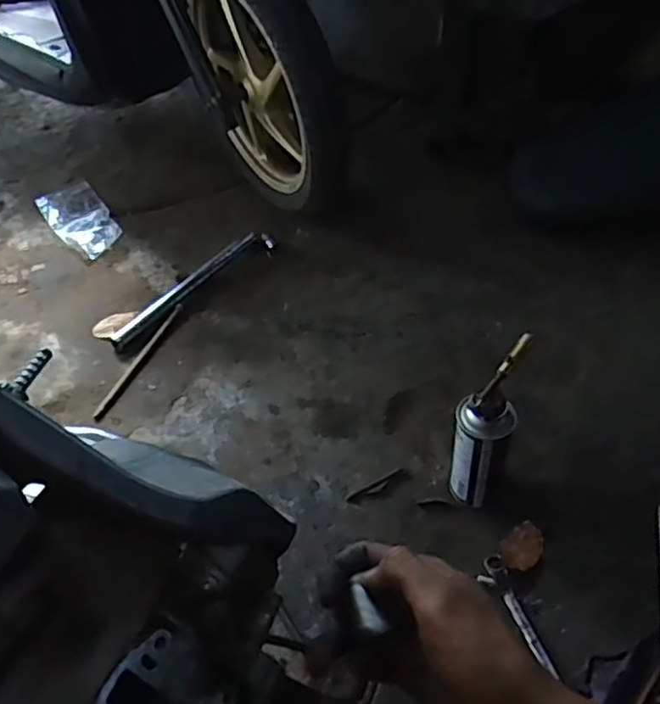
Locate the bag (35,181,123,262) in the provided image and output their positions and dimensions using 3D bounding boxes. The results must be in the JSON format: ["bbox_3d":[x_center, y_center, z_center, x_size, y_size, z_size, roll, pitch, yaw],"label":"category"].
[{"bbox_3d":[-0.499,-0.274,1.294,0.113,0.037,0.253,-27,53,-21],"label":"bag"}]

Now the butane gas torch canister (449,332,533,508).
[{"bbox_3d":[0.186,0.089,0.789,0.067,0.219,0.095,16,52,14],"label":"butane gas torch canister"}]

